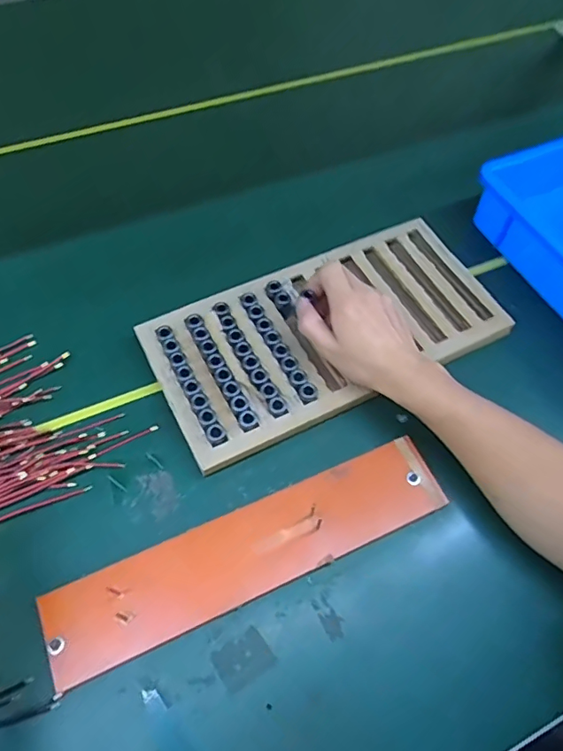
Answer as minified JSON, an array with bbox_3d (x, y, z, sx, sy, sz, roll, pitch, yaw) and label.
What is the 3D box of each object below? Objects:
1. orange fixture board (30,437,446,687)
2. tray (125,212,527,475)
[{"bbox_3d":[-0.022,0.148,0.438,0.341,0.015,0.070,-21,63,-14],"label":"orange fixture board"},{"bbox_3d":[0.046,-0.051,0.526,0.344,0.025,0.180,-27,64,-16],"label":"tray"}]

